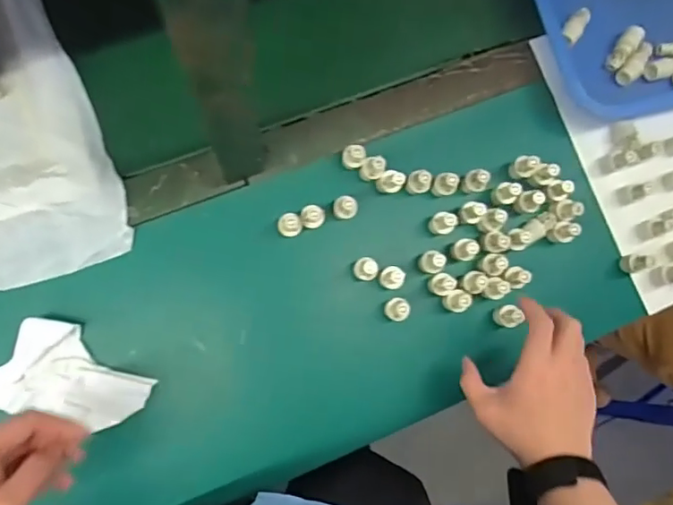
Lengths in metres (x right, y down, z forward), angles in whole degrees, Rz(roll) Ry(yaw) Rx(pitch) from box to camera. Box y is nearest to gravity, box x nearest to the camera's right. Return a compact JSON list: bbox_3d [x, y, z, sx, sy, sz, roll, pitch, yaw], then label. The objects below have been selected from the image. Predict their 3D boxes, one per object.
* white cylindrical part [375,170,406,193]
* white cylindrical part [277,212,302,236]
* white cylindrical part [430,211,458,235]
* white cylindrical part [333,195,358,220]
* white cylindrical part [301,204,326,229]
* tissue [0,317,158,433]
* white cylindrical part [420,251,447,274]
[{"bbox_3d":[0.057,-0.074,0.574,0.020,0.046,0.023,-43,90,-9],"label":"white cylindrical part"},{"bbox_3d":[-0.049,-0.028,0.565,0.024,0.035,0.023,1,84,-7],"label":"white cylindrical part"},{"bbox_3d":[0.114,-0.031,0.584,0.023,0.040,0.024,1,84,-7],"label":"white cylindrical part"},{"bbox_3d":[0.008,-0.046,0.571,0.025,0.038,0.023,1,84,-7],"label":"white cylindrical part"},{"bbox_3d":[-0.026,-0.036,0.567,0.025,0.037,0.023,1,84,-7],"label":"white cylindrical part"},{"bbox_3d":[-0.263,0.118,0.518,0.159,0.027,0.092,15,82,-5],"label":"tissue"},{"bbox_3d":[0.101,0.011,0.577,0.020,0.050,0.024,-13,86,-8],"label":"white cylindrical part"}]

